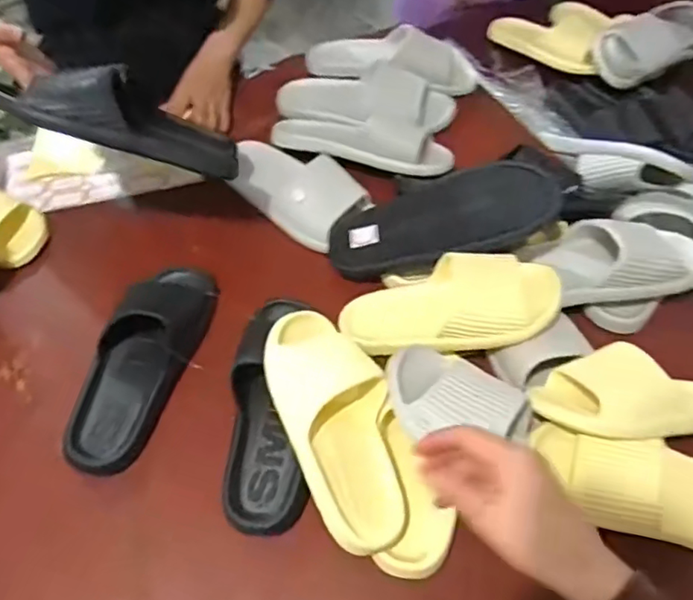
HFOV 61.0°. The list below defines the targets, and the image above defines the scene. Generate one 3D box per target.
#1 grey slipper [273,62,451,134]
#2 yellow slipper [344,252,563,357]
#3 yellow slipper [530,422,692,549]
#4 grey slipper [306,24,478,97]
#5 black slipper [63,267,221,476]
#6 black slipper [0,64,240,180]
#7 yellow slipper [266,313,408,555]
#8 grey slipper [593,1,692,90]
[{"bbox_3d":[0.030,-0.329,0.923,0.276,0.075,0.113,8,57,5],"label":"grey slipper"},{"bbox_3d":[0.114,0.006,0.671,0.250,0.066,0.121,-10,54,17],"label":"yellow slipper"},{"bbox_3d":[0.290,0.180,0.551,0.219,0.055,0.080,12,57,8],"label":"yellow slipper"},{"bbox_3d":[0.074,-0.413,0.988,0.291,0.080,0.110,18,58,12],"label":"grey slipper"},{"bbox_3d":[-0.245,0.062,0.678,0.110,0.063,0.263,15,58,10],"label":"black slipper"},{"bbox_3d":[-0.247,-0.205,0.682,0.268,0.063,0.089,12,45,-42],"label":"black slipper"},{"bbox_3d":[-0.006,0.130,0.611,0.114,0.072,0.250,-20,58,-13],"label":"yellow slipper"},{"bbox_3d":[0.576,-0.486,1.086,0.260,0.085,0.130,-24,59,-15],"label":"grey slipper"}]

